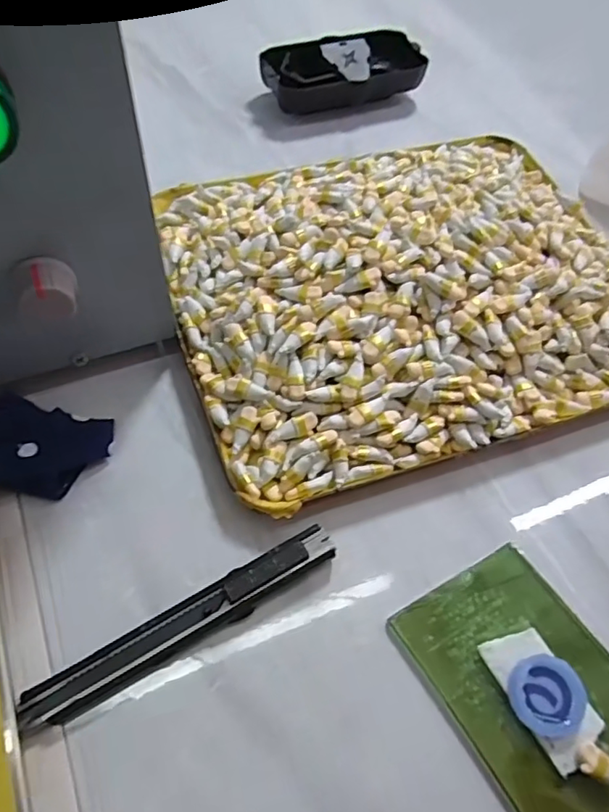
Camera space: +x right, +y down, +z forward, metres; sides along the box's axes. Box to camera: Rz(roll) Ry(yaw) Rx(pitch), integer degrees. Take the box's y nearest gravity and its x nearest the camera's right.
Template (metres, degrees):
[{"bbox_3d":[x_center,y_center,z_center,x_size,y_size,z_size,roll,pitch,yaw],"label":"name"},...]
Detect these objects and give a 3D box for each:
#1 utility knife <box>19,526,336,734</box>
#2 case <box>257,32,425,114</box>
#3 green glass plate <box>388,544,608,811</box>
[{"bbox_3d":[-0.043,0.082,0.213,0.122,0.012,0.014,-26,65,-18],"label":"utility knife"},{"bbox_3d":[0.026,-0.228,0.386,0.108,0.027,0.045,-16,63,-13],"label":"case"},{"bbox_3d":[0.090,0.108,0.210,0.067,0.010,0.102,-28,66,-19],"label":"green glass plate"}]

